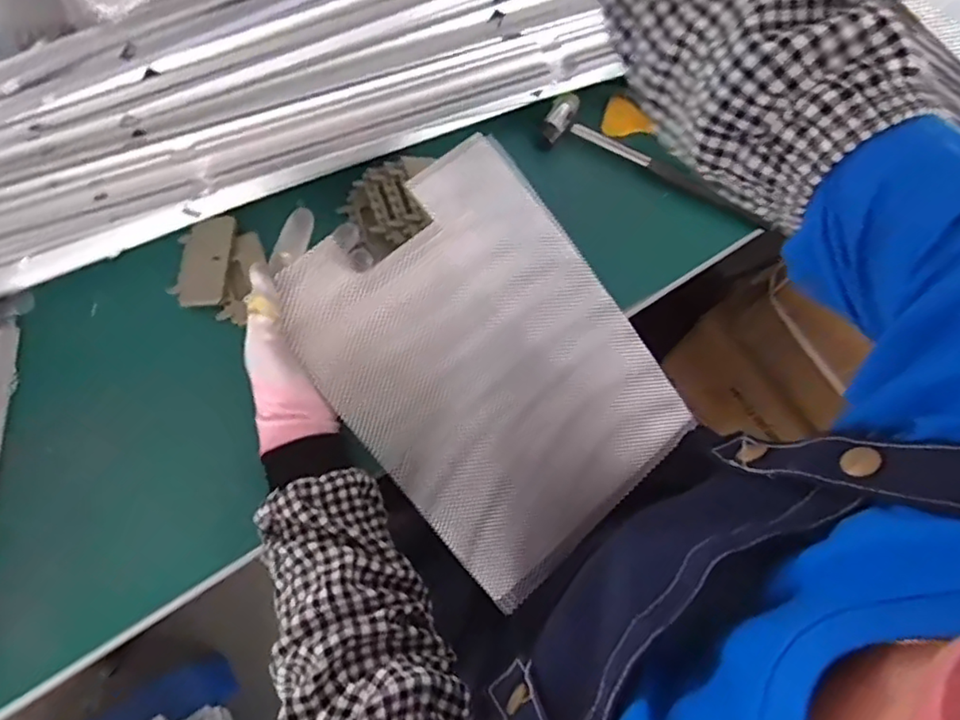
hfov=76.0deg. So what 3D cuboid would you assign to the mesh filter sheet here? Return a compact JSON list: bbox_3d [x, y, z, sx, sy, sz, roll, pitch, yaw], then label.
[{"bbox_3d":[0.014,0.008,0.536,0.249,0.021,0.333,-40,99,-13],"label":"mesh filter sheet"}]

